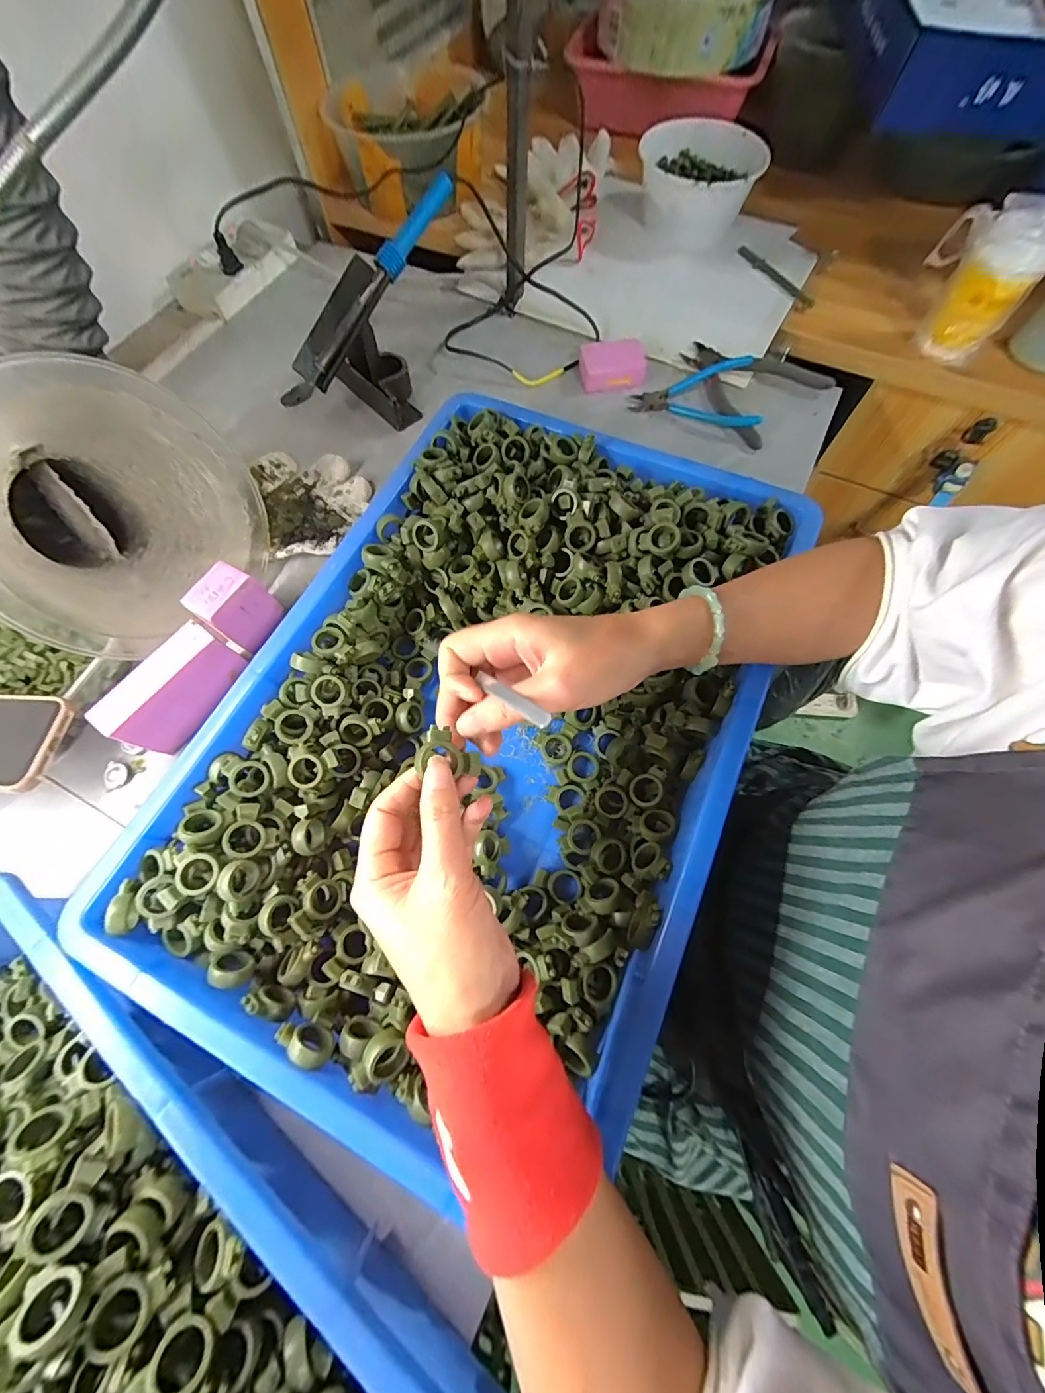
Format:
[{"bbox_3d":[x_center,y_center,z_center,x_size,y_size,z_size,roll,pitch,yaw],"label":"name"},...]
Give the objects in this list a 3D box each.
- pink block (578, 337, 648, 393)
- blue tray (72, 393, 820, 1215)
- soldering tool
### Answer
[{"bbox_3d":[0.115,-0.418,0.583,0.081,0.032,0.060,-6,68,-2],"label":"pink block"},{"bbox_3d":[-0.021,0.005,0.379,0.375,0.083,0.558,23,70,9],"label":"blue tray"},{"bbox_3d":[-0.157,-0.435,0.531,0.104,0.090,0.272,30,98,12],"label":"soldering tool"}]

